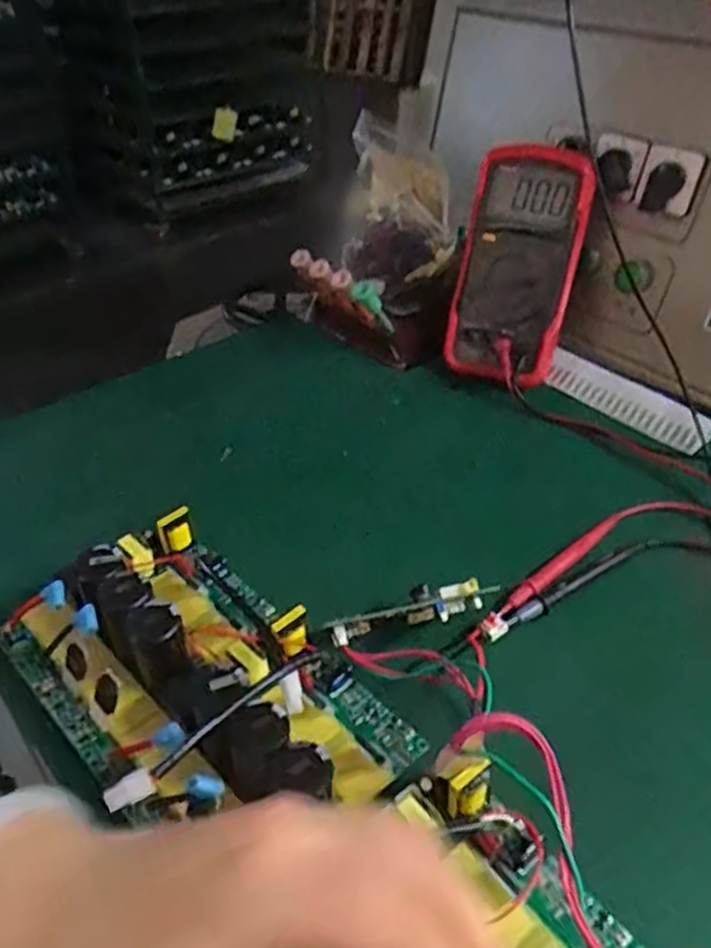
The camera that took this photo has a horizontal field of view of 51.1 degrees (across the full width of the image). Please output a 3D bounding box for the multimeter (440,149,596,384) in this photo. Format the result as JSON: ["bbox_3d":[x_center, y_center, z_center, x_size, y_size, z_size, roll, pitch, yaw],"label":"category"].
[{"bbox_3d":[0.138,-0.177,0.636,0.092,0.190,0.037,18,20,22],"label":"multimeter"}]

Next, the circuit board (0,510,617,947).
[{"bbox_3d":[-0.009,0.167,0.344,0.147,0.075,0.481,-28,49,-30],"label":"circuit board"}]

